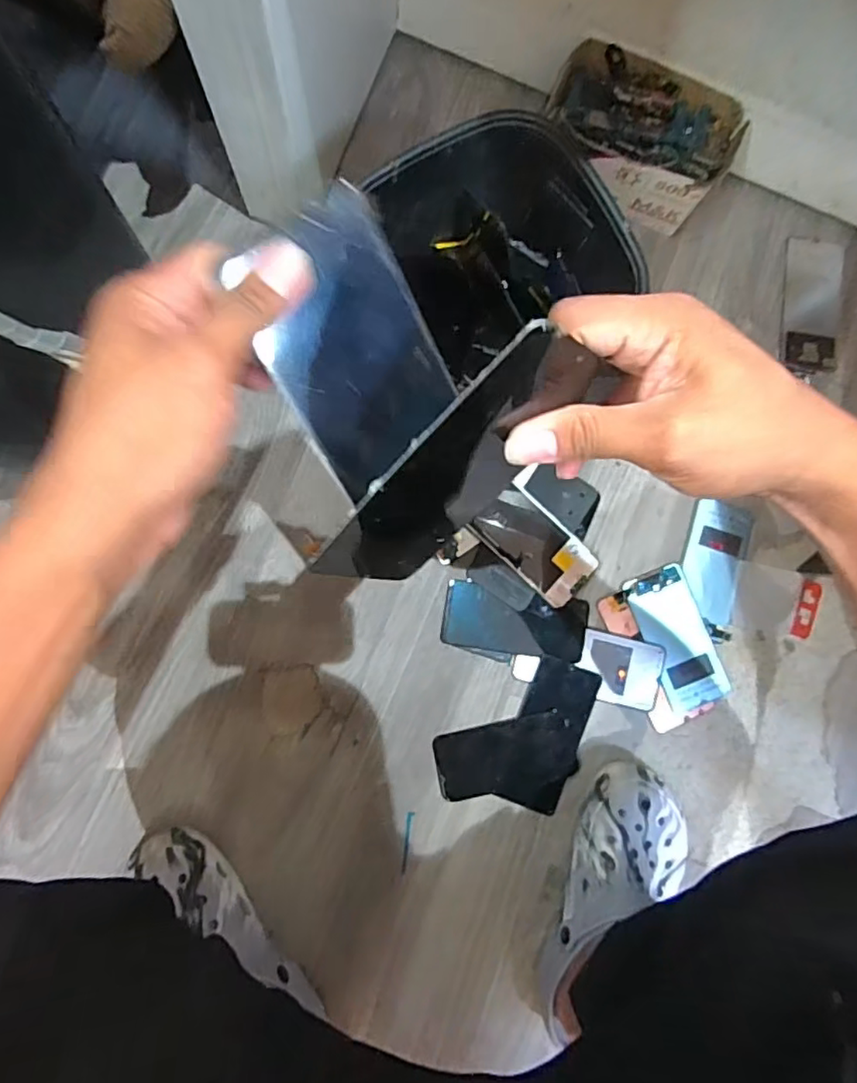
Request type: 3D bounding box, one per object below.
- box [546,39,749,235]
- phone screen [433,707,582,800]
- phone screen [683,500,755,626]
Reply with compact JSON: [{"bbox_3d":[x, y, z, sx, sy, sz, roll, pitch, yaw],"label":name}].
[{"bbox_3d":[0.227,-0.437,0.664,0.206,0.082,0.121,18,84,-2],"label":"box"},{"bbox_3d":[0.081,0.227,0.635,0.141,0.005,0.069,-13,80,0],"label":"phone screen"},{"bbox_3d":[0.322,0.020,0.677,0.064,0.007,0.132,15,88,1],"label":"phone screen"}]

